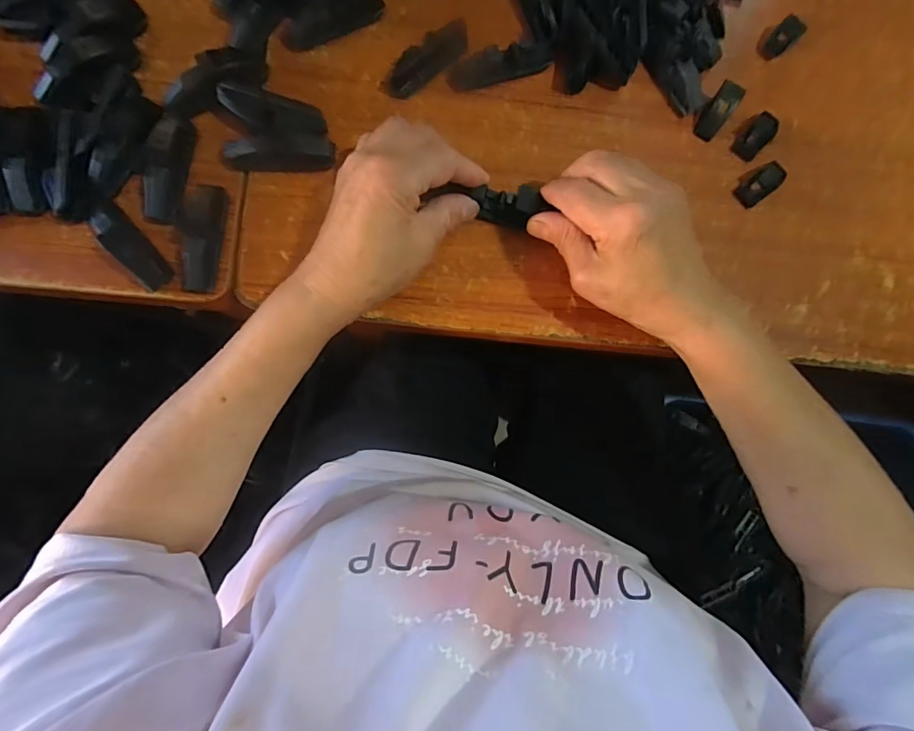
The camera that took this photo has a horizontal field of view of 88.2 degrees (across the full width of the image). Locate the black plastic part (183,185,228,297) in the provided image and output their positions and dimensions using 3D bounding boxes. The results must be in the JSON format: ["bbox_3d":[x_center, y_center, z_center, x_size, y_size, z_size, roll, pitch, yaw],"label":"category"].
[{"bbox_3d":[-0.170,-0.086,0.315,0.019,0.023,0.070,10,84,-3],"label":"black plastic part"}]

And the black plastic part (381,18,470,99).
[{"bbox_3d":[-0.022,-0.226,0.347,0.072,0.013,0.024,-41,89,-7],"label":"black plastic part"}]

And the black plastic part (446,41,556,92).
[{"bbox_3d":[0.033,-0.220,0.346,0.076,0.020,0.017,-13,86,-5],"label":"black plastic part"}]

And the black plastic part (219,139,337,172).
[{"bbox_3d":[-0.123,-0.144,0.328,0.075,0.017,0.021,0,85,-4],"label":"black plastic part"}]

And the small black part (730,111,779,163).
[{"bbox_3d":[0.231,-0.178,0.364,0.021,0.008,0.041,43,83,0],"label":"small black part"}]

